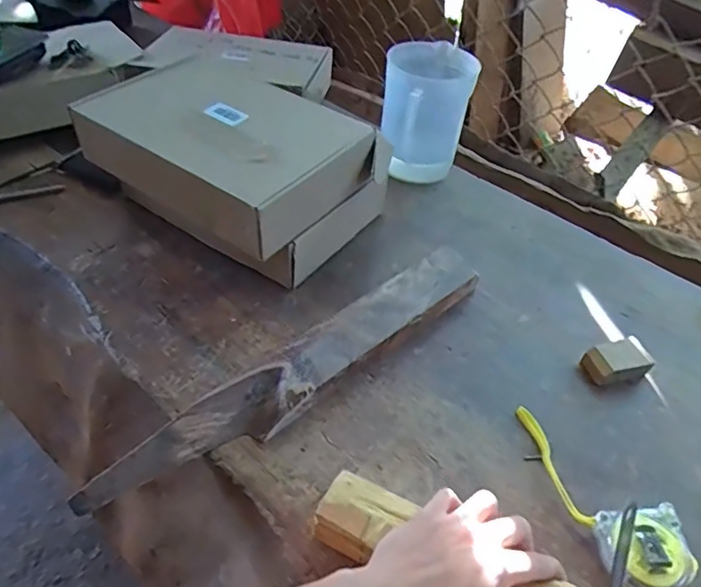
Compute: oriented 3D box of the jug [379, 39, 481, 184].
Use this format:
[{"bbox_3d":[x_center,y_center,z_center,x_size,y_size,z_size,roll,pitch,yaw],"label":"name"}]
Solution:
[{"bbox_3d":[0.109,-0.261,0.809,0.122,0.162,0.152,11,45,6],"label":"jug"}]

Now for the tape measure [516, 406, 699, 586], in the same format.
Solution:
[{"bbox_3d":[0.225,0.172,0.489,0.072,0.032,0.184,-12,47,-16],"label":"tape measure"}]

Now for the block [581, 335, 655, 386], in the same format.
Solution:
[{"bbox_3d":[0.289,0.075,0.593,0.064,0.027,0.038,-10,46,-14],"label":"block"}]

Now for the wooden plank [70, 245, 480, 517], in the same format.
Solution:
[{"bbox_3d":[-0.040,0.075,0.556,0.472,0.035,0.068,-31,55,-31],"label":"wooden plank"}]

